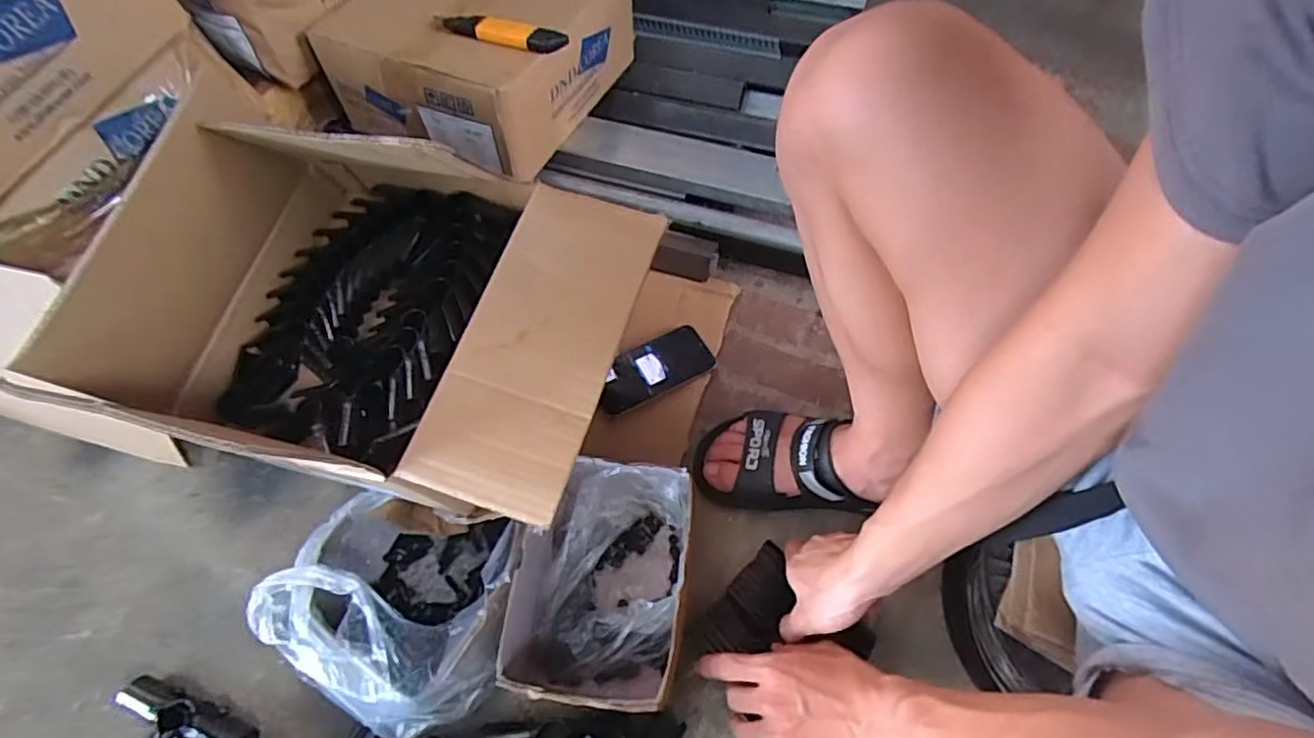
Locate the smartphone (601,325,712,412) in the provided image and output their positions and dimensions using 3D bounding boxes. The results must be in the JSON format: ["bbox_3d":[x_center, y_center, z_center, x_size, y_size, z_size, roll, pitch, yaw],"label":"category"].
[{"bbox_3d":[-0.006,-0.001,0.766,0.146,0.007,0.070,-24,65,-20],"label":"smartphone"}]

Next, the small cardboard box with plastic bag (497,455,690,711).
[{"bbox_3d":[-0.051,0.201,0.612,0.153,0.099,0.212,5,60,7],"label":"small cardboard box with plastic bag"}]

